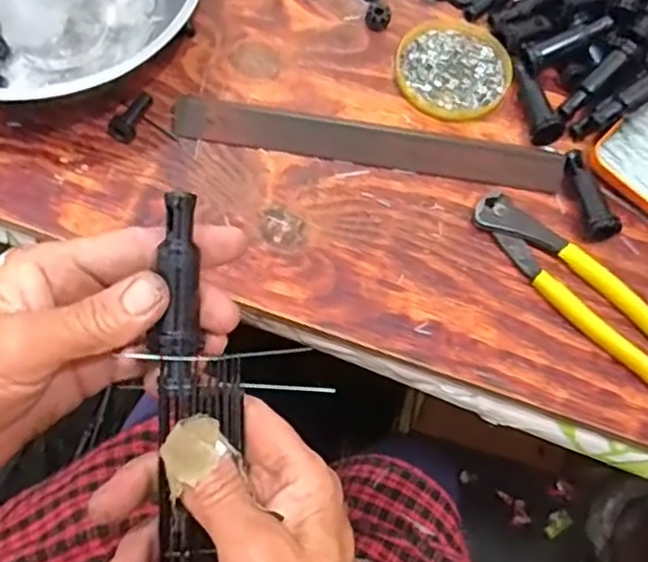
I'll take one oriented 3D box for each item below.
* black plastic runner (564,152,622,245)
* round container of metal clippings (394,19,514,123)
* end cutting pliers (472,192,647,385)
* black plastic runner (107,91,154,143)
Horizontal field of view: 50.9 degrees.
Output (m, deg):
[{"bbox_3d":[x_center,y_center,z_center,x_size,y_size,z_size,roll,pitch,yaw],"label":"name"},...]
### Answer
[{"bbox_3d":[0.180,-0.063,0.461,0.021,0.019,0.070,-7,68,-8],"label":"black plastic runner"},{"bbox_3d":[0.097,-0.159,0.509,0.083,0.011,0.091,2,67,-5],"label":"round container of metal clippings"},{"bbox_3d":[0.164,0.004,0.439,0.163,0.014,0.036,44,70,13],"label":"end cutting pliers"},{"bbox_3d":[-0.132,-0.115,0.470,0.016,0.012,0.044,19,57,4],"label":"black plastic runner"}]

